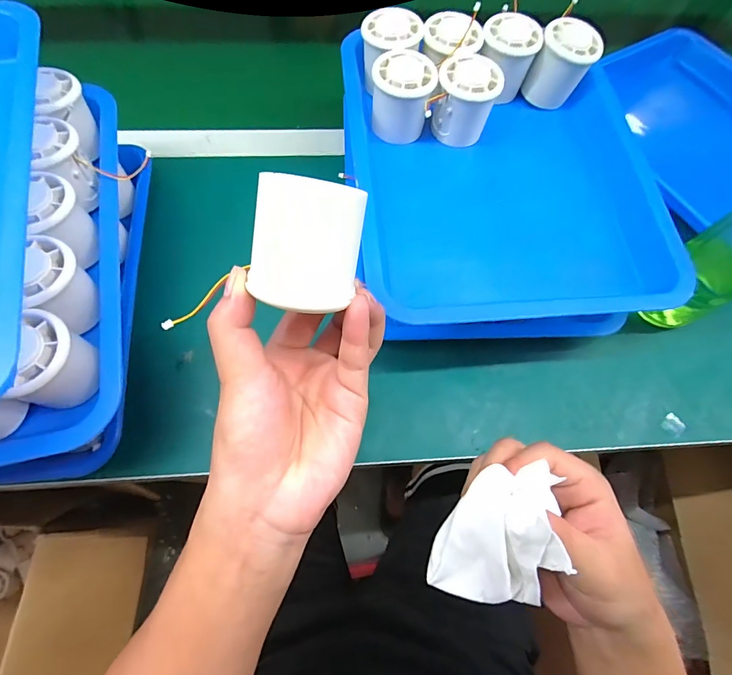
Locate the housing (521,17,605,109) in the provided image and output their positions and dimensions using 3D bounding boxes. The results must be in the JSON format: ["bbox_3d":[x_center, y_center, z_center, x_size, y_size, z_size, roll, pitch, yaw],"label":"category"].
[{"bbox_3d":[0.194,-0.269,0.387,0.052,0.056,0.052,1,68,-3],"label":"housing"}]

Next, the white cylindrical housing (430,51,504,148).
[{"bbox_3d":[0.092,-0.221,0.366,0.053,0.053,0.053,1,68,-3],"label":"white cylindrical housing"}]

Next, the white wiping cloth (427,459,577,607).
[{"bbox_3d":[0.069,0.103,0.202,0.057,0.067,0.065,4,68,-2],"label":"white wiping cloth"}]

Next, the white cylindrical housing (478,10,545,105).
[{"bbox_3d":[0.139,-0.277,0.389,0.053,0.054,0.053,1,68,-3],"label":"white cylindrical housing"}]

